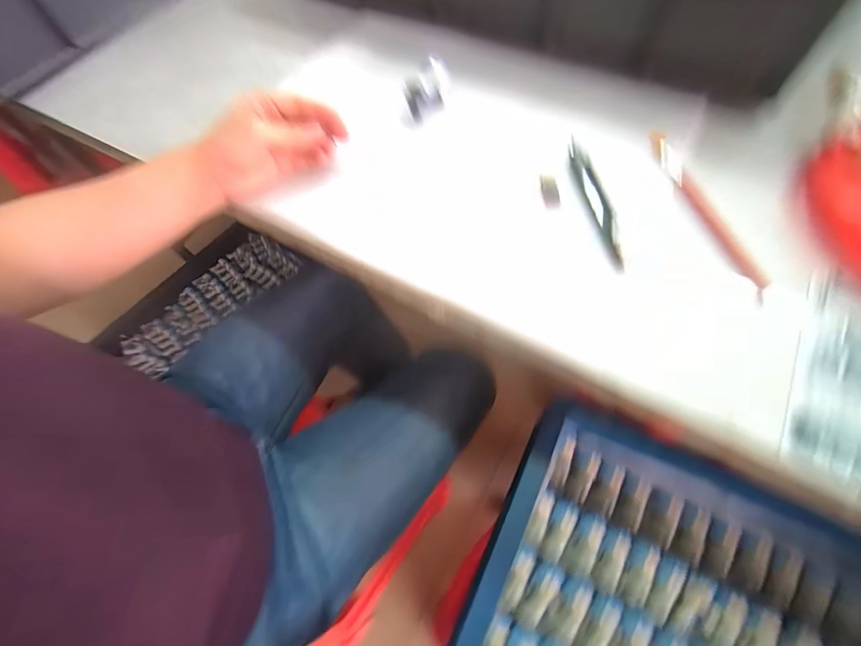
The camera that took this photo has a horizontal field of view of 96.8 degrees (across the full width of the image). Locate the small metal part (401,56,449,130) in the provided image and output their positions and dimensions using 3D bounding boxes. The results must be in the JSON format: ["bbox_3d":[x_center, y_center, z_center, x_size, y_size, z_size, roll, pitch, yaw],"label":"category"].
[{"bbox_3d":[-0.003,-0.229,0.381,0.028,0.041,0.059,35,71,18],"label":"small metal part"}]

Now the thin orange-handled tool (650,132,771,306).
[{"bbox_3d":[0.231,-0.097,0.321,0.016,0.011,0.169,-15,65,-4],"label":"thin orange-handled tool"}]

